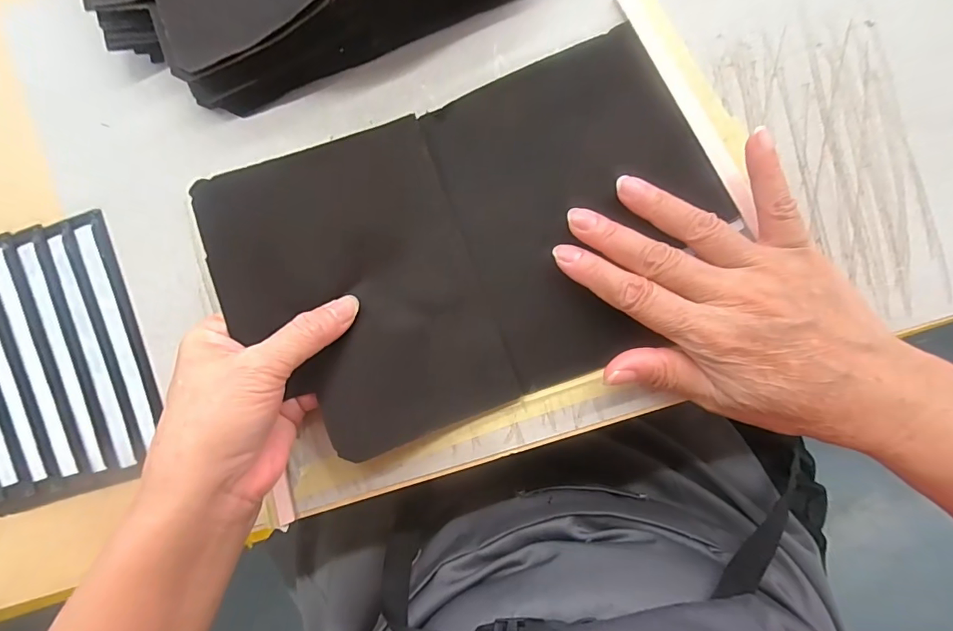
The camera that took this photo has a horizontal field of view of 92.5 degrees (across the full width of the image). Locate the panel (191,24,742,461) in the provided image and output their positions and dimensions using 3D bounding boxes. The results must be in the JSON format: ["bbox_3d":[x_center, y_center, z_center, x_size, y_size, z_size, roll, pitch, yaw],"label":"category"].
[{"bbox_3d":[0.002,-0.037,0.248,0.256,0.051,0.172,-21,90,7],"label":"panel"}]

